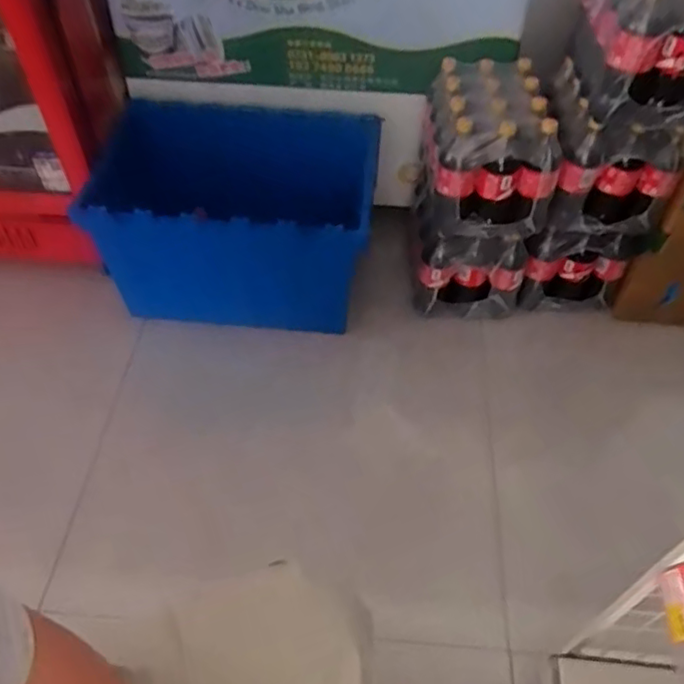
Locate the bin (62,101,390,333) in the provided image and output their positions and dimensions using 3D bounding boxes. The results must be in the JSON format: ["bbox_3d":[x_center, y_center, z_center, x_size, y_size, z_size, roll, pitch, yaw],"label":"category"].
[{"bbox_3d":[-0.225,-0.274,1.446,0.576,0.368,0.384,5,51,3],"label":"bin"}]

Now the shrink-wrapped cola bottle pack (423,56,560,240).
[{"bbox_3d":[0.296,-0.404,1.320,0.236,0.243,0.284,-1,51,-2],"label":"shrink-wrapped cola bottle pack"}]

